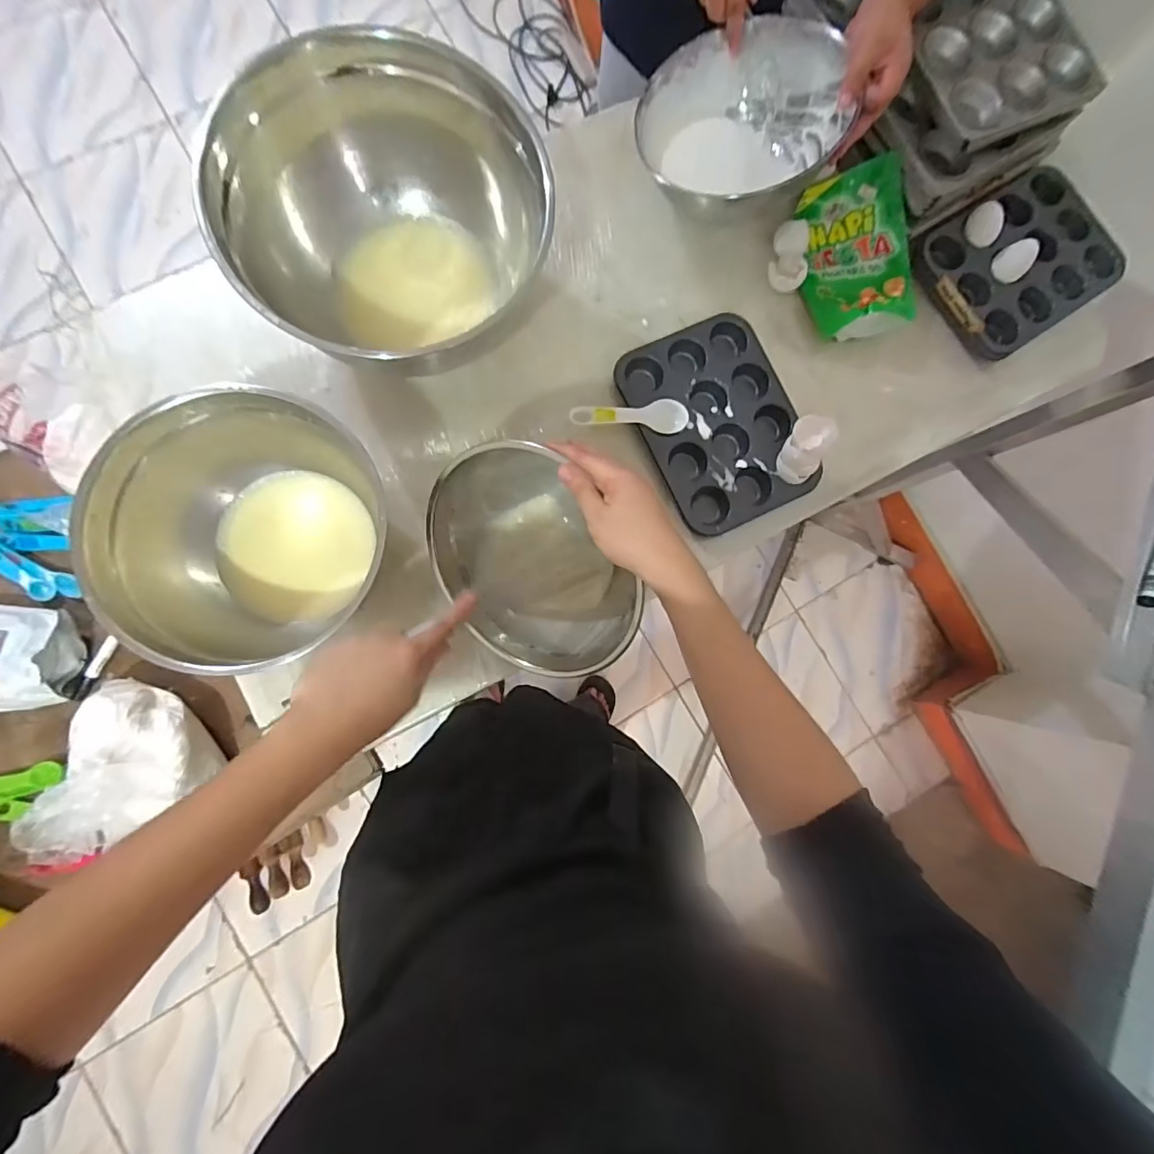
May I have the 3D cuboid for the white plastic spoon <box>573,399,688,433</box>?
[{"bbox_3d":[0.065,-0.201,0.613,0.139,0.014,0.043,5,84,-5],"label":"white plastic spoon"}]

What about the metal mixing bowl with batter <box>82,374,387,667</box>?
[{"bbox_3d":[-0.319,-0.047,0.508,0.242,0.141,0.219,-40,89,-8],"label":"metal mixing bowl with batter"}]

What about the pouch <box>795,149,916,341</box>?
[{"bbox_3d":[0.357,-0.415,0.634,0.127,0.048,0.200,-10,86,-6],"label":"pouch"}]

